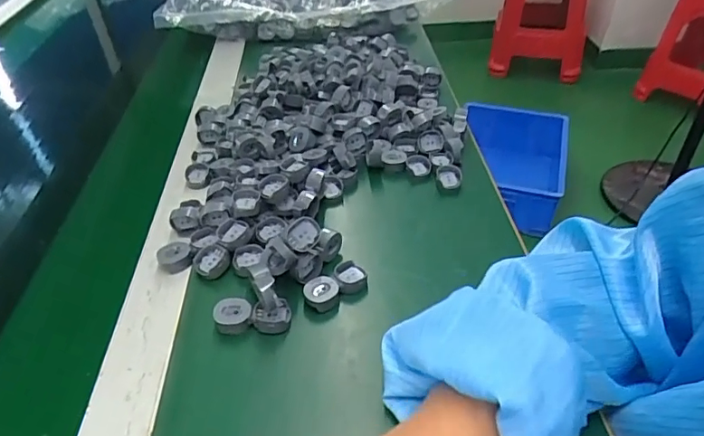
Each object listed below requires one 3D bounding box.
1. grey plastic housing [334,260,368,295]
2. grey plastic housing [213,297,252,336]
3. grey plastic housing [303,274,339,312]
[{"bbox_3d":[-0.001,0.049,0.427,0.026,0.010,0.029,-9,41,-7],"label":"grey plastic housing"},{"bbox_3d":[-0.091,0.075,0.395,0.027,0.015,0.023,-1,41,2],"label":"grey plastic housing"},{"bbox_3d":[-0.024,0.061,0.411,0.027,0.017,0.023,-5,41,-3],"label":"grey plastic housing"}]

